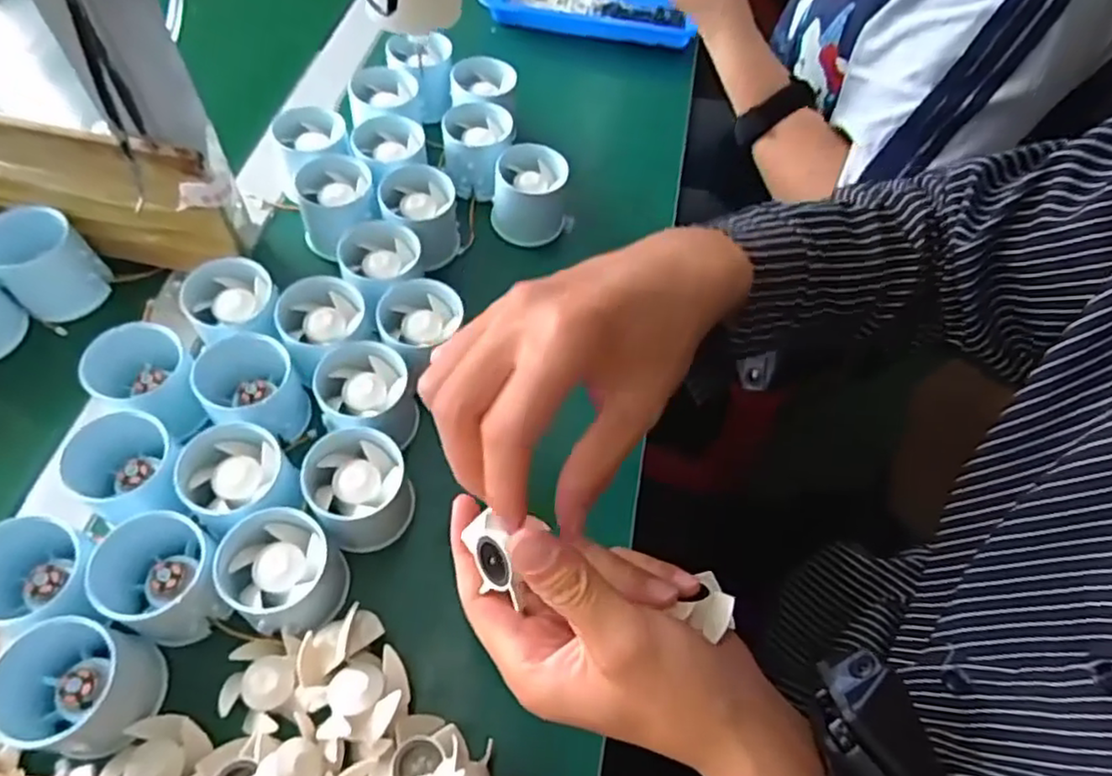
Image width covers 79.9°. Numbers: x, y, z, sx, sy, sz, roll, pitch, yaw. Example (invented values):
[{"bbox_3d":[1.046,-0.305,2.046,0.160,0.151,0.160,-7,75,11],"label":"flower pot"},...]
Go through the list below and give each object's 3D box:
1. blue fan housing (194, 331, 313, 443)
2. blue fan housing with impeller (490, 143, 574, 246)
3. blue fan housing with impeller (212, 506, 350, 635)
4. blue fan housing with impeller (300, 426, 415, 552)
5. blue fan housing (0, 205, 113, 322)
[{"bbox_3d":[-0.178,0.000,0.385,0.055,0.041,0.065,-34,67,-22],"label":"blue fan housing"},{"bbox_3d":[-0.018,-0.141,0.489,0.054,0.047,0.053,5,58,-2],"label":"blue fan housing with impeller"},{"bbox_3d":[-0.138,0.094,0.338,0.051,0.049,0.052,2,58,-3],"label":"blue fan housing with impeller"},{"bbox_3d":[-0.106,0.057,0.362,0.051,0.052,0.052,2,58,-3],"label":"blue fan housing with impeller"},{"bbox_3d":[-0.330,-0.081,0.429,0.054,0.050,0.050,2,58,-3],"label":"blue fan housing"}]

